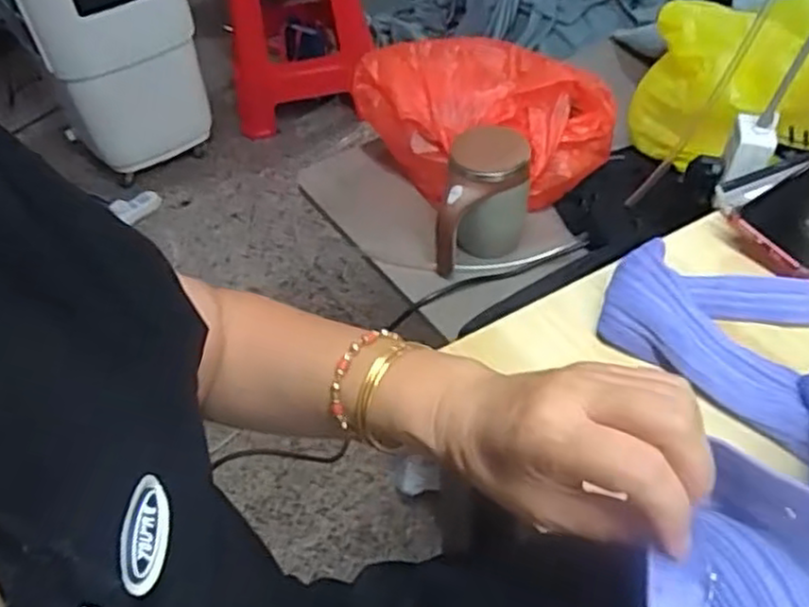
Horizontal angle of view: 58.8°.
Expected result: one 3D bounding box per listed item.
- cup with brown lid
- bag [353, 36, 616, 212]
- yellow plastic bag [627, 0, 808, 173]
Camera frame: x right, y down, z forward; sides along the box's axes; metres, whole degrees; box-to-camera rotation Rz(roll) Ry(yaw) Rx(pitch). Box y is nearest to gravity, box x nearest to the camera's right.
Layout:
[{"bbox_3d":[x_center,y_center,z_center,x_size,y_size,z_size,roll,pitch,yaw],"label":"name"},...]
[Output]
[{"bbox_3d":[0.090,-0.110,0.830,0.099,0.149,0.092,4,47,10],"label":"cup with brown lid"},{"bbox_3d":[0.114,-0.242,0.941,0.314,0.131,0.207,-11,47,-5],"label":"bag"},{"bbox_3d":[0.442,-0.254,0.852,0.251,0.174,0.226,-12,47,-6],"label":"yellow plastic bag"}]

